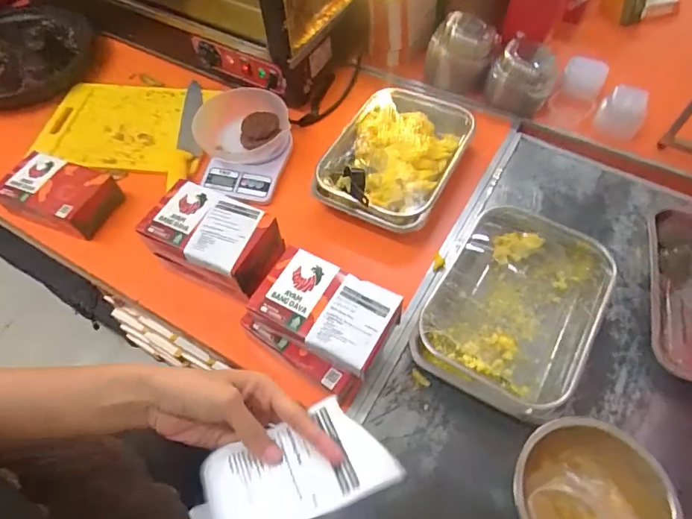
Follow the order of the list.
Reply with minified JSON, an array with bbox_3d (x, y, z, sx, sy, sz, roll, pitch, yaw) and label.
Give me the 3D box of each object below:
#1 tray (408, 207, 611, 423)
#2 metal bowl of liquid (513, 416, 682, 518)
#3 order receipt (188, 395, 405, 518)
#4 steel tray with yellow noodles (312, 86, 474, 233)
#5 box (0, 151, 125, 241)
[{"bbox_3d":[0.251,0.064,0.673,0.223,0.059,0.310,27,63,17],"label":"tray"},{"bbox_3d":[0.281,0.290,0.522,0.172,0.080,0.166,-1,59,1],"label":"metal bowl of liquid"},{"bbox_3d":[-0.040,0.158,0.338,0.143,0.034,0.077,-21,60,-11],"label":"order receipt"},{"bbox_3d":[0.092,-0.199,0.834,0.223,0.060,0.321,25,62,16],"label":"steel tray with yellow noodles"},{"bbox_3d":[-0.501,-0.112,0.798,0.195,0.060,0.115,20,61,13],"label":"box"}]

